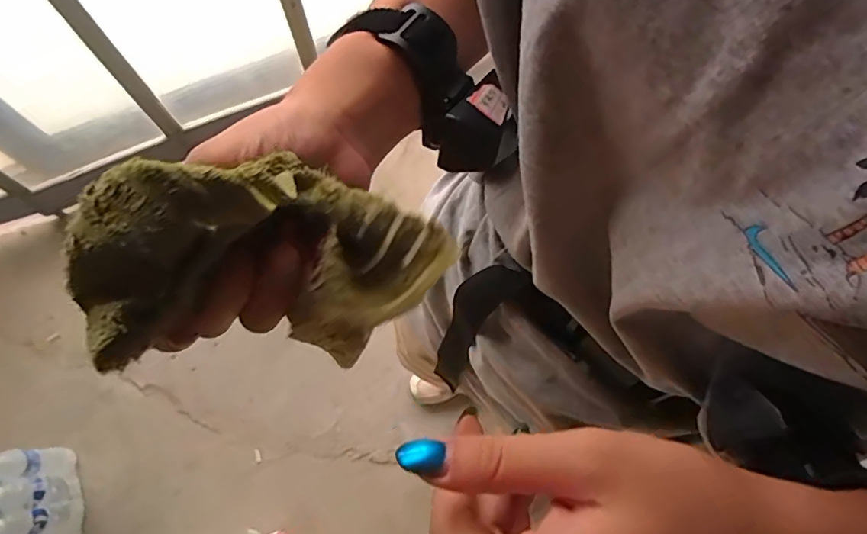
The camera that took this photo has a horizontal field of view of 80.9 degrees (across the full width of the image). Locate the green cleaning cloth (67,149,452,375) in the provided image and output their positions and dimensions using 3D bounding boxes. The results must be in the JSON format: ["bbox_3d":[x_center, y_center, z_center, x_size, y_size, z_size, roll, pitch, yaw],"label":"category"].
[{"bbox_3d":[-0.058,-0.002,0.181,0.116,0.069,0.070,-31,73,-11],"label":"green cleaning cloth"}]

